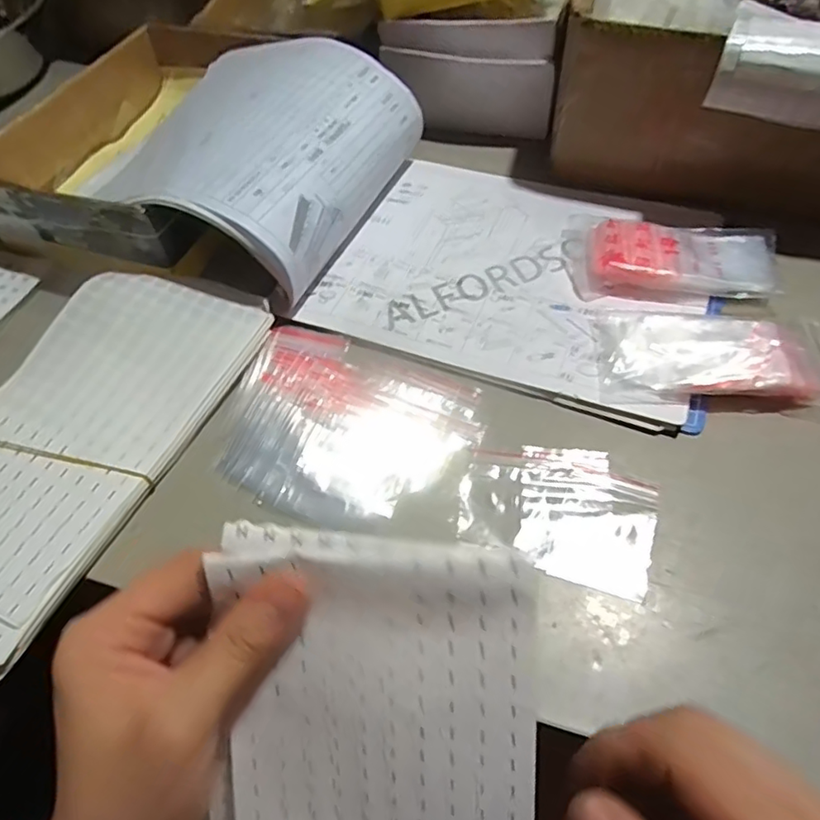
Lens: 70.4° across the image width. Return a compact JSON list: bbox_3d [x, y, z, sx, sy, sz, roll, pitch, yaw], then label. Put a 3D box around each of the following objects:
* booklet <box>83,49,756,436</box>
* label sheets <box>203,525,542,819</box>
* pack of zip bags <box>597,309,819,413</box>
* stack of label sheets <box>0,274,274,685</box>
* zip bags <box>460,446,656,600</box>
[{"bbox_3d":[0.001,-0.149,0.415,0.416,0.089,0.201,20,59,18],"label":"booklet"},{"bbox_3d":[-0.015,0.130,0.240,0.129,0.165,0.023,2,11,8],"label":"label sheets"},{"bbox_3d":[0.191,-0.036,0.362,0.136,0.021,0.069,5,56,8],"label":"pack of zip bags"},{"bbox_3d":[-0.203,0.012,0.344,0.127,0.026,0.241,18,59,17],"label":"stack of label sheets"},{"bbox_3d":[0.081,0.054,0.322,0.102,0.006,0.074,15,58,15],"label":"zip bags"}]

